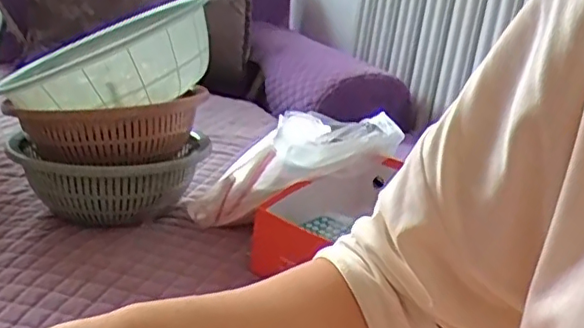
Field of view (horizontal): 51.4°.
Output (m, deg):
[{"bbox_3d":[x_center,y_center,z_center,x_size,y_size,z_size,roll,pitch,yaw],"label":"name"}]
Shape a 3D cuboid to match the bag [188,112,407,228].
[{"bbox_3d":[0.024,-0.021,0.921,0.364,0.110,0.121,-23,31,-24],"label":"bag"}]

